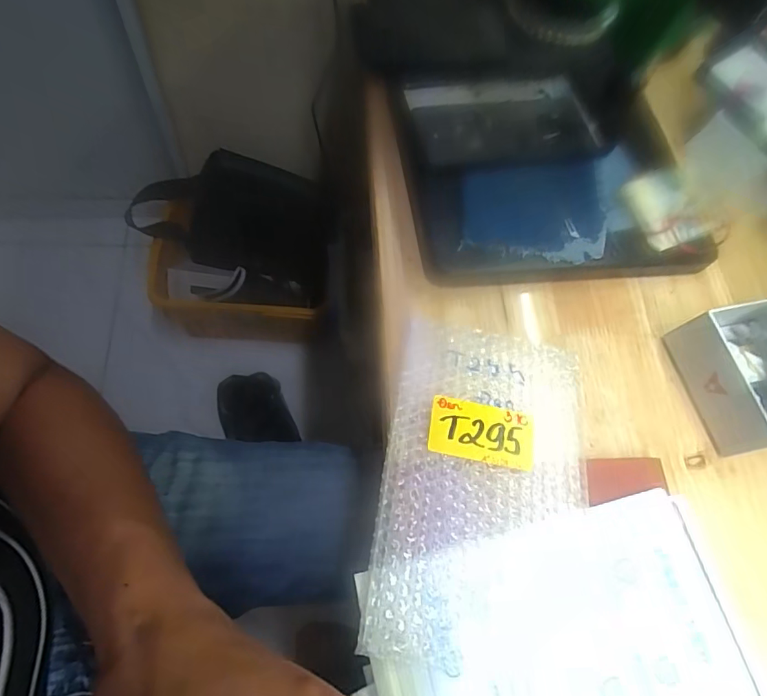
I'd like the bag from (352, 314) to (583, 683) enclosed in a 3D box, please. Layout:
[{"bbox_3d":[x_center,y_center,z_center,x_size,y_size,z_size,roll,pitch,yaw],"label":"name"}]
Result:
[{"bbox_3d":[0.067,0.084,0.310,0.130,0.006,0.212,12,62,-3],"label":"bag"}]

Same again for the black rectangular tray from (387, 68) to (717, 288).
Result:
[{"bbox_3d":[0.139,-0.151,0.417,0.241,0.024,0.195,-4,78,-7],"label":"black rectangular tray"}]

